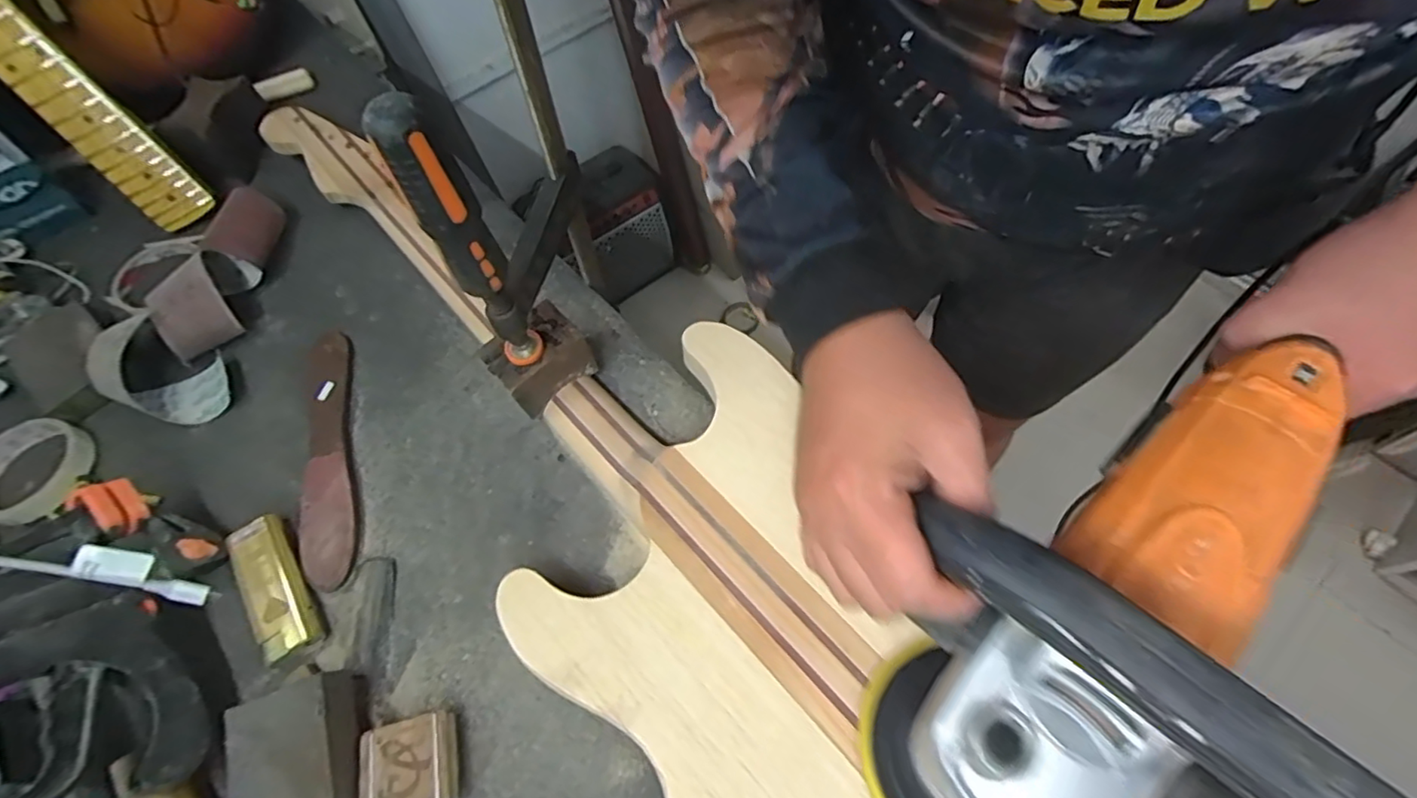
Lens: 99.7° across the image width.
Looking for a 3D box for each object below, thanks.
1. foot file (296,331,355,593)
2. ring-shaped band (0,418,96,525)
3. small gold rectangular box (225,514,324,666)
[{"bbox_3d":[-0.312,0.041,0.486,0.041,0.013,0.221,-16,64,-5],"label":"foot file"},{"bbox_3d":[-0.539,0.055,0.474,0.082,0.026,0.082,24,67,14],"label":"ring-shaped band"},{"bbox_3d":[-0.314,0.134,0.430,0.039,0.018,0.103,-35,67,-14],"label":"small gold rectangular box"}]

